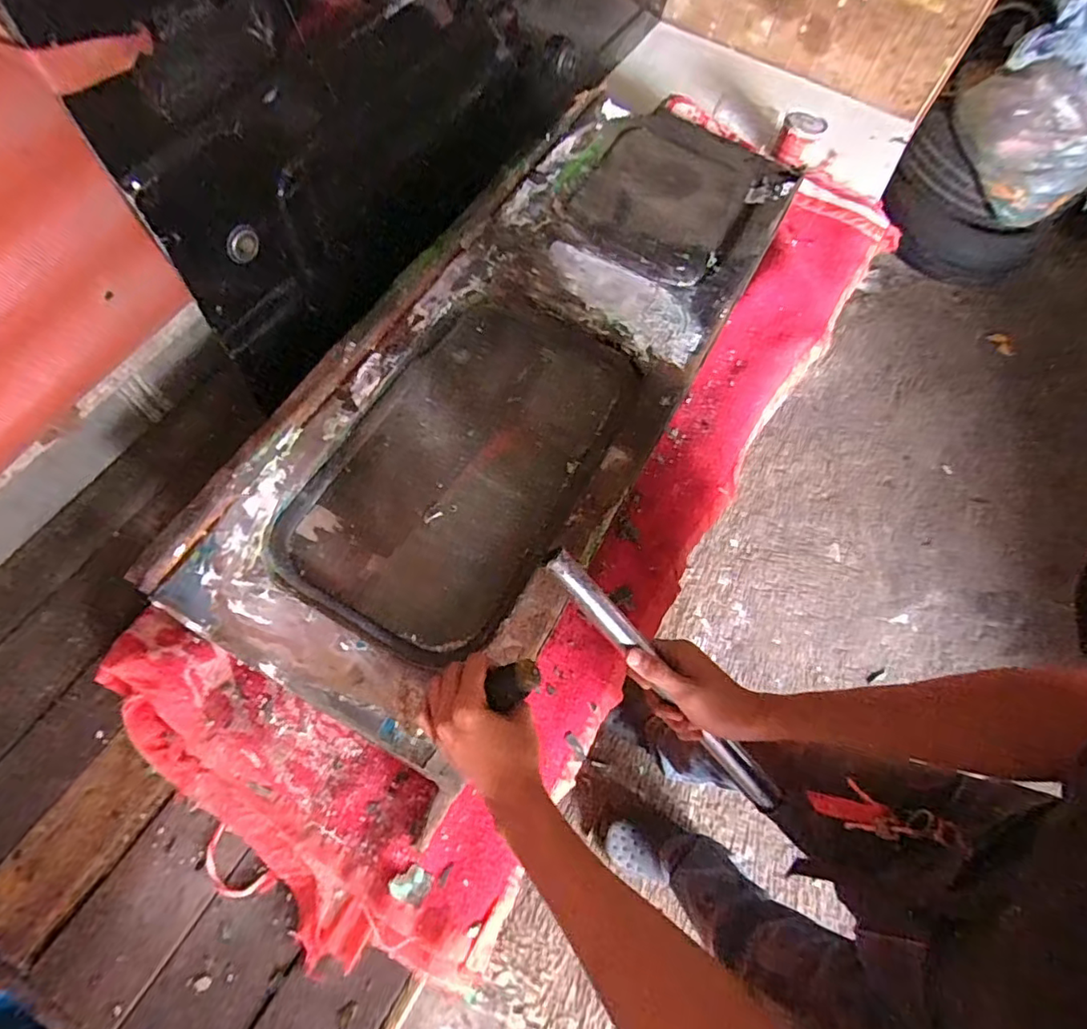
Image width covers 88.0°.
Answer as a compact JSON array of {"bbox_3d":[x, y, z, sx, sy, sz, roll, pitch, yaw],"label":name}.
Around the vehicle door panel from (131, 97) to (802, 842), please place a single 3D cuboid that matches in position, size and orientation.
[{"bbox_3d":[0.003,-0.216,0.709,0.371,0.064,0.966,31,70,11],"label":"vehicle door panel"}]

